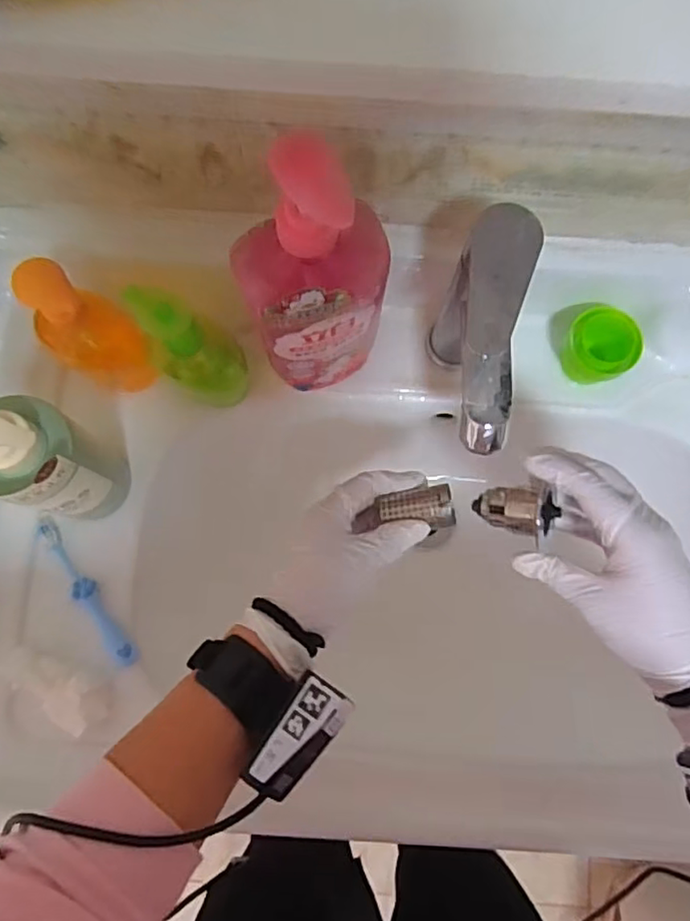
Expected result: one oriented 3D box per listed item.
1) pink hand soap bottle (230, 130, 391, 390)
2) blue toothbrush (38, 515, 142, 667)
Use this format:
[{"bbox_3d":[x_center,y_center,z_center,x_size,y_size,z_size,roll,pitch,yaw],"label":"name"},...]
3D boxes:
[{"bbox_3d":[-0.020,-0.114,0.432,0.097,0.219,0.061,-25,81,-5],"label":"pink hand soap bottle"},{"bbox_3d":[-0.218,0.111,0.517,0.018,0.017,0.144,-34,82,-7],"label":"blue toothbrush"}]

